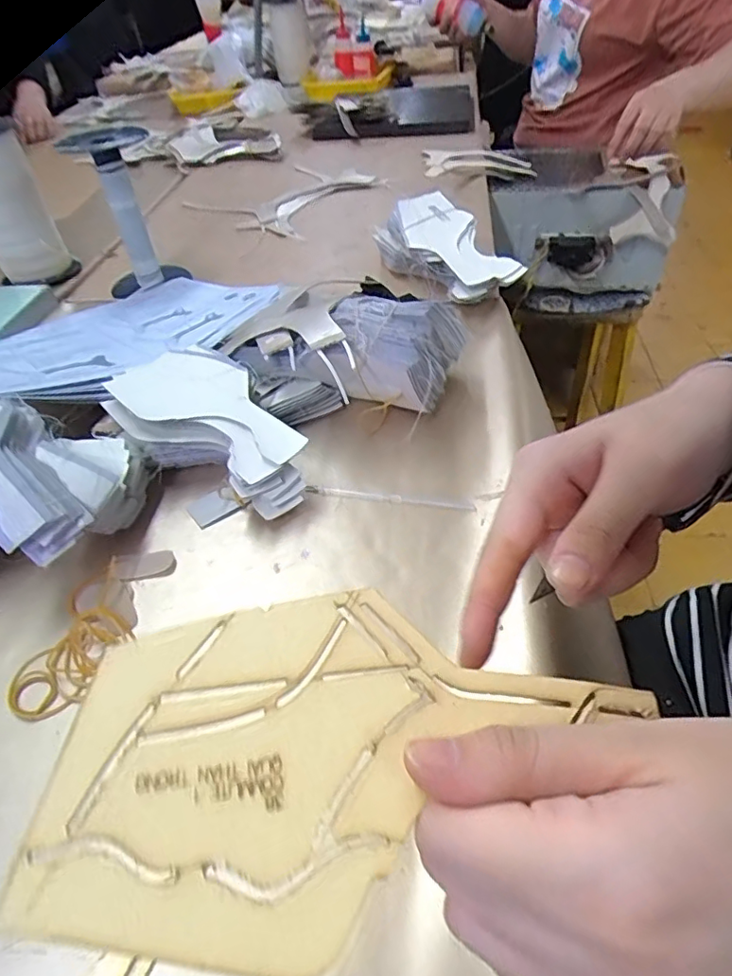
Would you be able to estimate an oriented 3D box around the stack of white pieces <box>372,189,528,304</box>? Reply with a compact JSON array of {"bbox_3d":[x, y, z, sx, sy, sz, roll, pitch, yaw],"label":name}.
[{"bbox_3d":[0.085,-0.261,0.623,0.086,0.073,0.180,-25,49,-18],"label":"stack of white pieces"}]

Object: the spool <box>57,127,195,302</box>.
[{"bbox_3d":[-0.277,-0.321,0.655,0.090,0.171,0.080,-19,48,-12],"label":"spool"}]

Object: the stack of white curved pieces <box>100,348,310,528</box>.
[{"bbox_3d":[-0.123,-0.043,0.441,0.093,0.055,0.182,-35,52,-26],"label":"stack of white curved pieces"}]

